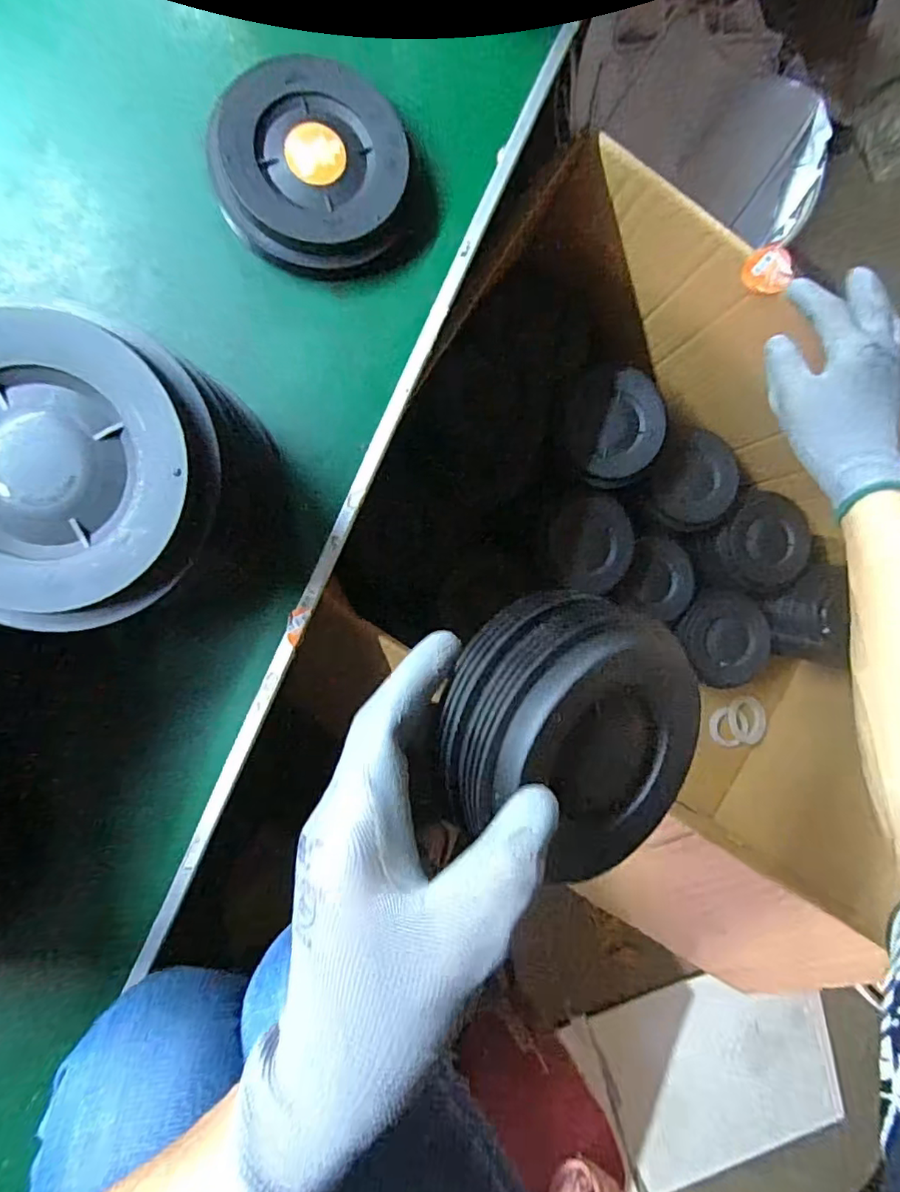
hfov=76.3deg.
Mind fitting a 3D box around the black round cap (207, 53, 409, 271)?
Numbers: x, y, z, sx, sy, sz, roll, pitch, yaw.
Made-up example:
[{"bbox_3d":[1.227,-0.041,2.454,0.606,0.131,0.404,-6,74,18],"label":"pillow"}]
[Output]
[{"bbox_3d":[-0.085,-0.261,0.350,0.109,0.035,0.106,-9,92,-9],"label":"black round cap"}]

